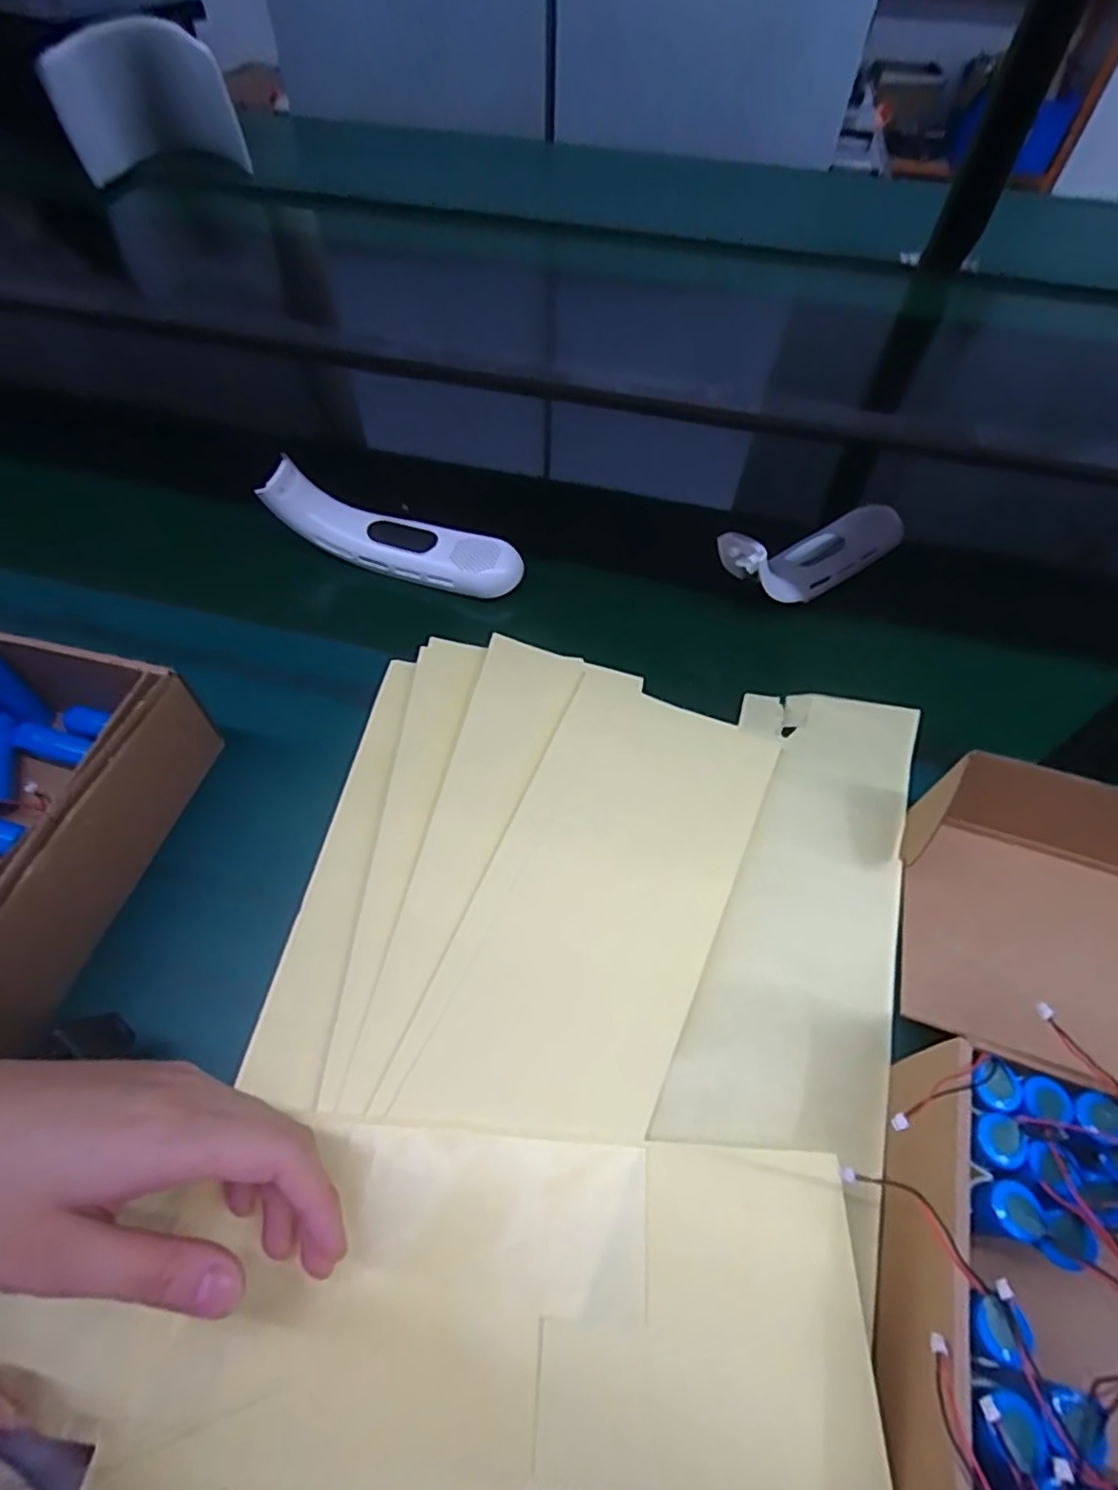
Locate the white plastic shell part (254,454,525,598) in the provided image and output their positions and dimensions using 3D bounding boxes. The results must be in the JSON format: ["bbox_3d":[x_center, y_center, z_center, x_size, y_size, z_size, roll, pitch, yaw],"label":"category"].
[{"bbox_3d":[-0.123,-0.168,0.505,0.191,0.063,0.047,11,58,11],"label":"white plastic shell part"}]

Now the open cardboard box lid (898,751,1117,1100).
[{"bbox_3d":[0.294,0.104,0.325,0.213,0.077,0.127,15,59,13],"label":"open cardboard box lid"}]

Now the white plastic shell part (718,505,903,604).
[{"bbox_3d":[0.203,-0.152,0.511,0.190,0.045,0.050,-21,58,-32],"label":"white plastic shell part"}]

